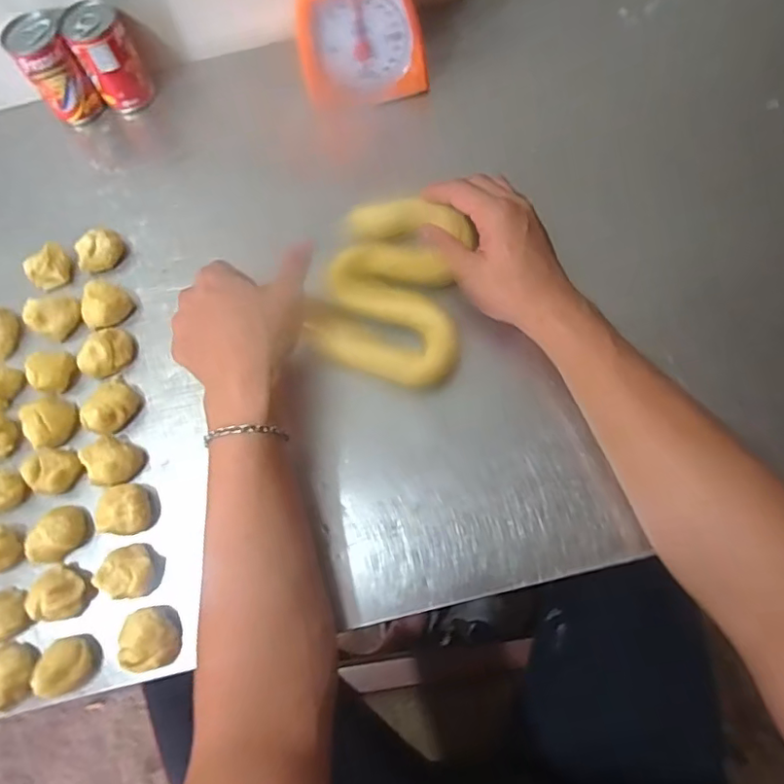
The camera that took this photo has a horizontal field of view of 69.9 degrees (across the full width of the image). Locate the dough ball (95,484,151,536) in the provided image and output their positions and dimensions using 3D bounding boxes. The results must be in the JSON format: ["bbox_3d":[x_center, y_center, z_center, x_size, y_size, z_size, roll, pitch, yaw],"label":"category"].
[{"bbox_3d":[-0.216,0.095,0.454,0.038,0.026,0.039,-1,71,4],"label":"dough ball"}]

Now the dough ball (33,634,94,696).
[{"bbox_3d":[-0.246,0.206,0.423,0.035,0.027,0.037,-1,71,4],"label":"dough ball"}]

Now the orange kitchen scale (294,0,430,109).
[{"bbox_3d":[-0.035,-0.351,0.501,0.111,0.152,0.087,-16,71,-1],"label":"orange kitchen scale"}]

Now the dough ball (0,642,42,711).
[{"bbox_3d":[-0.293,0.215,0.422,0.045,0.026,0.042,-1,71,4],"label":"dough ball"}]

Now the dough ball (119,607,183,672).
[{"bbox_3d":[-0.184,0.186,0.422,0.041,0.031,0.043,-1,71,4],"label":"dough ball"}]

